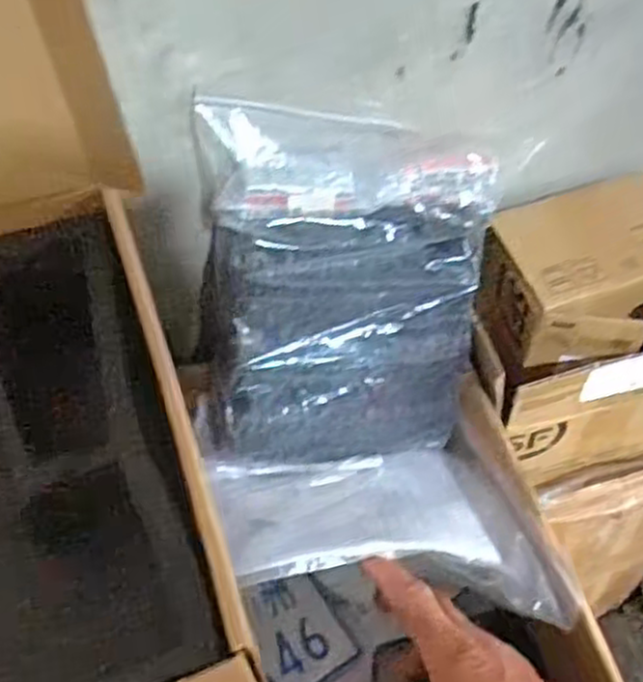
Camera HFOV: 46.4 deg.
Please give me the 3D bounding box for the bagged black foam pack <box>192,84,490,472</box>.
[{"bbox_3d":[0.016,-0.029,0.513,0.198,0.259,0.032,-4,28,-15],"label":"bagged black foam pack"}]

